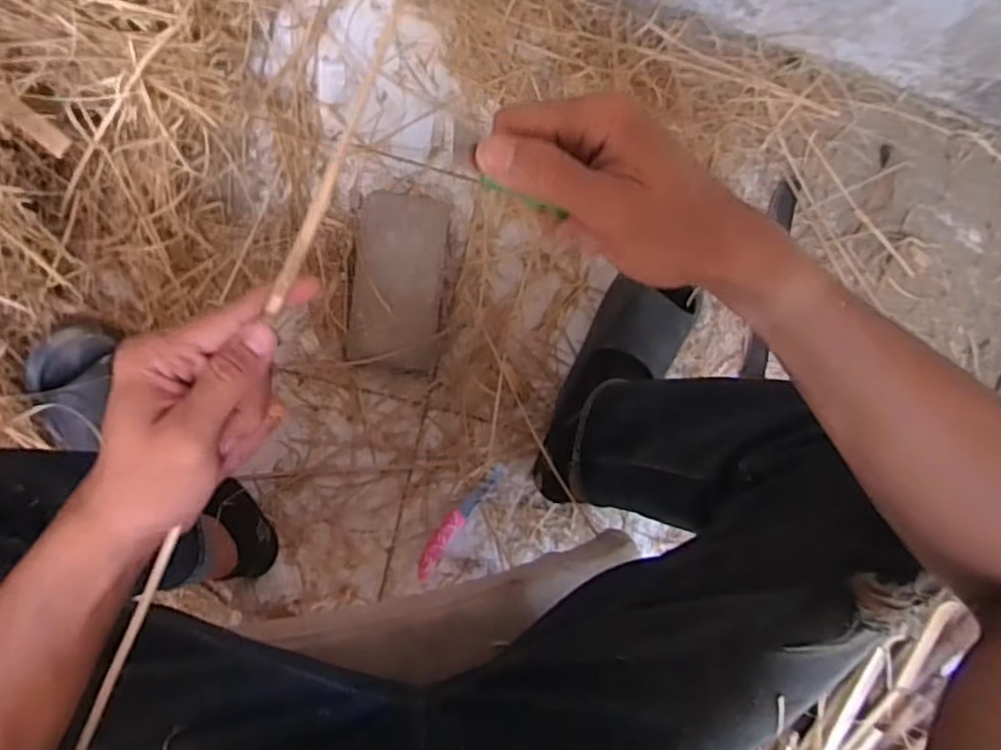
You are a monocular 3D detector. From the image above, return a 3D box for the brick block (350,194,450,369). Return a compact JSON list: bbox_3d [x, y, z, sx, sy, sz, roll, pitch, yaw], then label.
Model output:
[{"bbox_3d":[-0.121,-0.115,0.821,0.110,0.068,0.211,6,90,-9],"label":"brick block"}]

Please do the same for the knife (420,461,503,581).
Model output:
[{"bbox_3d":[-0.055,0.188,0.872,0.029,0.009,0.175,37,85,-8],"label":"knife"}]

